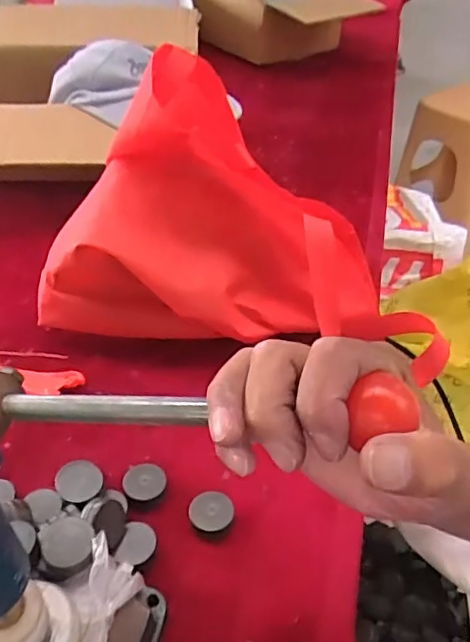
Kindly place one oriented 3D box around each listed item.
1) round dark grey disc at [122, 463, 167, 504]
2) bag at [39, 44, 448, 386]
[{"bbox_3d":[-0.069,0.124,0.439,0.031,0.010,0.028,2,41,4],"label":"round dark grey disc"},{"bbox_3d":[0.008,-0.084,0.530,0.358,0.219,0.163,6,42,9],"label":"bag"}]

